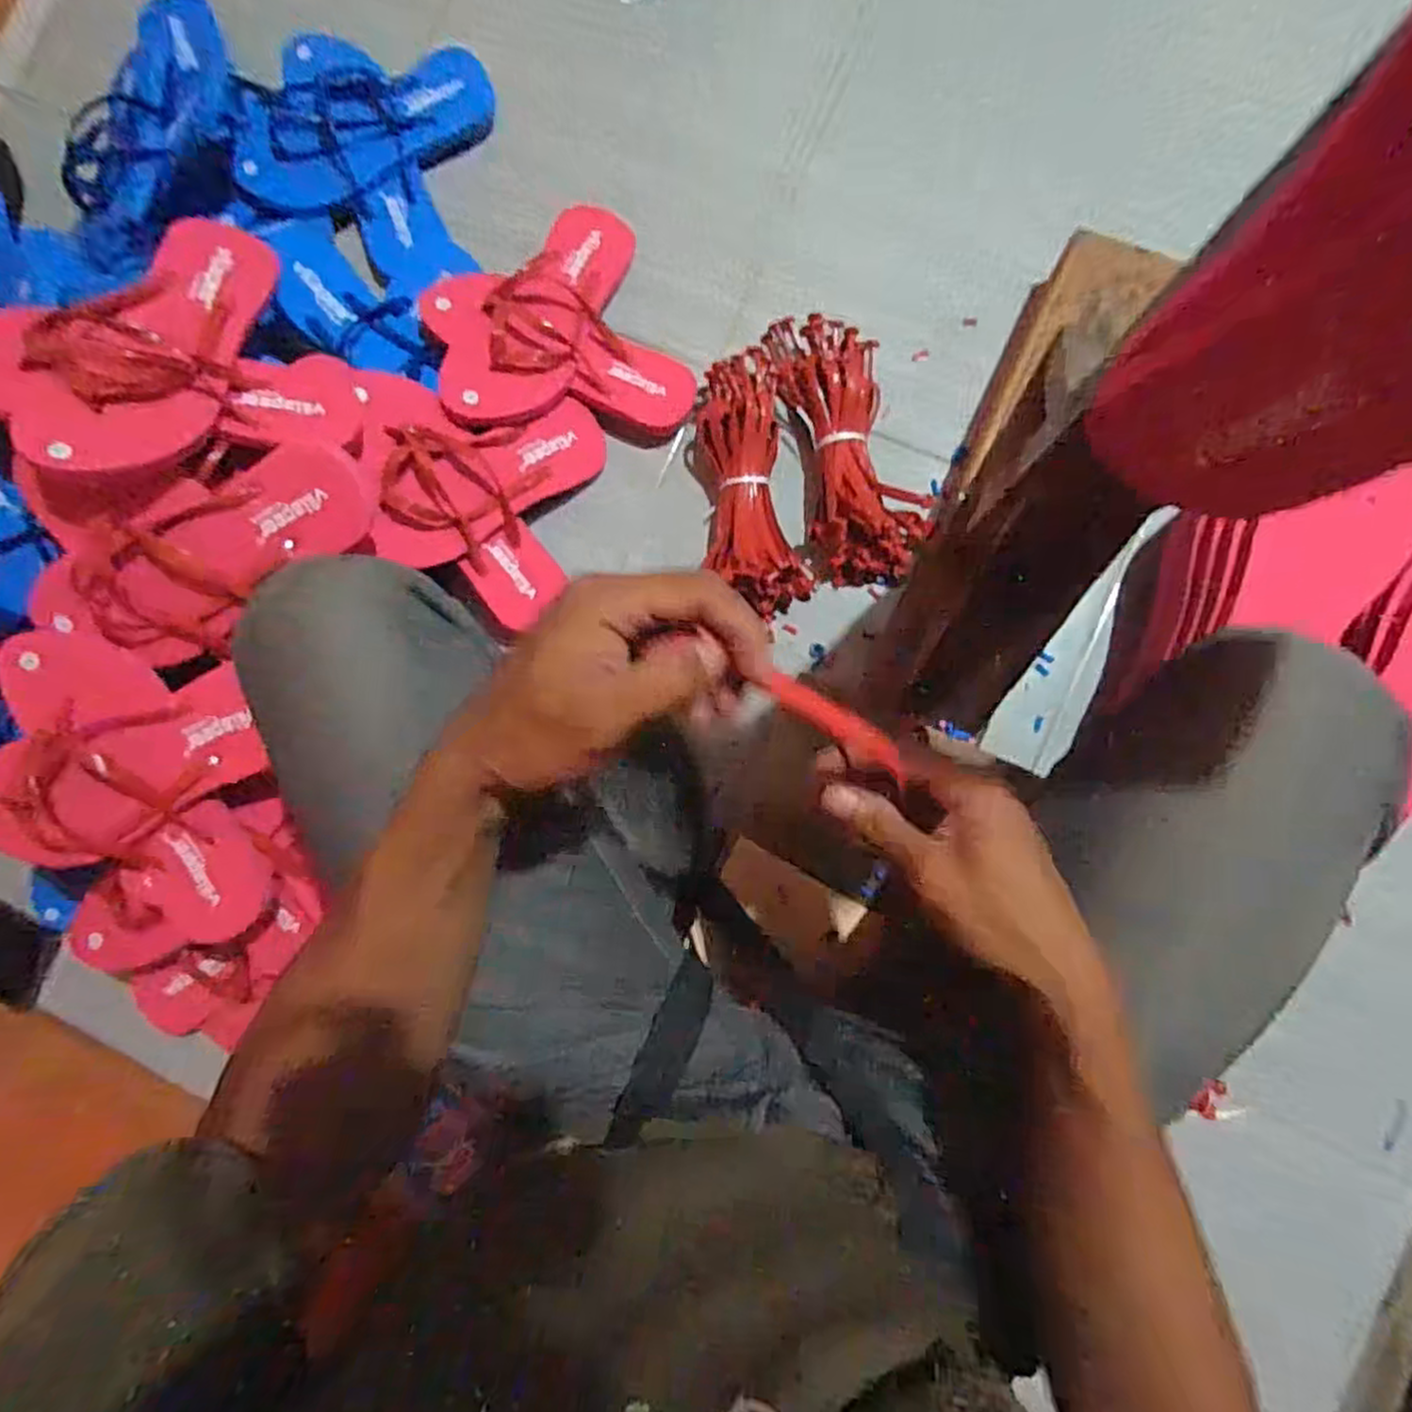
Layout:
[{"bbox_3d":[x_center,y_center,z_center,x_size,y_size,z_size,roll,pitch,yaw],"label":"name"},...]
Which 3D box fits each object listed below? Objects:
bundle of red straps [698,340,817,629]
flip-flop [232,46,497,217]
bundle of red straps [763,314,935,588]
[{"bbox_3d":[0.035,-0.182,0.631,0.078,0.064,0.206,-10,84,5],"label":"bundle of red straps"},{"bbox_3d":[-0.304,-0.511,0.679,0.231,0.043,0.124,-33,82,-14],"label":"flip-flop"},{"bbox_3d":[0.123,-0.220,0.631,0.104,0.061,0.229,-12,84,5],"label":"bundle of red straps"}]

